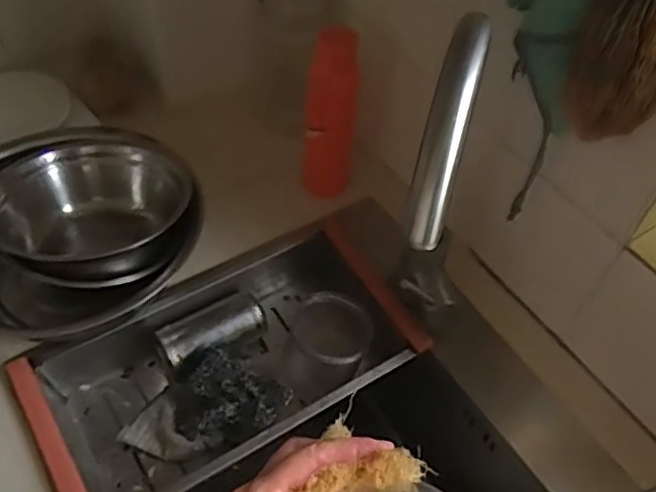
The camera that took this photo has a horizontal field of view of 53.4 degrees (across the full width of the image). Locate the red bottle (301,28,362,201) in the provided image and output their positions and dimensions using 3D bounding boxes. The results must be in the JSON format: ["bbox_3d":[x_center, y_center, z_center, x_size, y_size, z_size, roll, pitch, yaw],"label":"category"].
[{"bbox_3d":[0.003,-0.138,0.740,0.054,0.209,0.053,5,51,0],"label":"red bottle"}]

